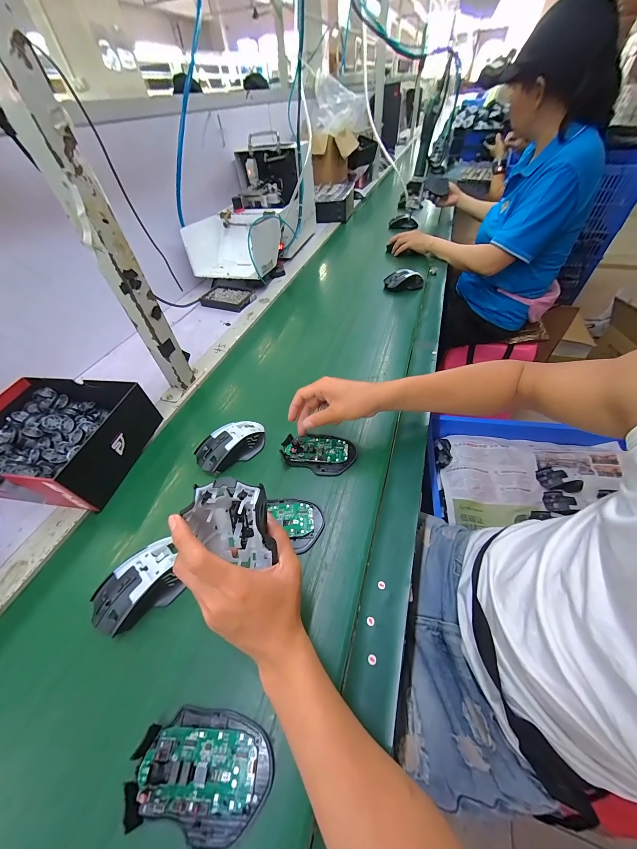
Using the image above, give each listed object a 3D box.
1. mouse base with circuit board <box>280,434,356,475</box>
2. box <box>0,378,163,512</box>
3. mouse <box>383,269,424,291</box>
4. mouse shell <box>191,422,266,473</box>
[{"bbox_3d":[-0.002,0.042,0.456,0.115,0.018,0.068,13,51,17],"label":"mouse base with circuit board"},{"bbox_3d":[-0.423,0.024,0.467,0.237,0.082,0.181,5,50,9],"label":"box"},{"bbox_3d":[0.241,-0.407,0.810,0.108,0.035,0.056,-16,47,-11],"label":"mouse"},{"bbox_3d":[-0.140,0.030,0.464,0.111,0.035,0.061,-33,53,-22],"label":"mouse shell"}]

